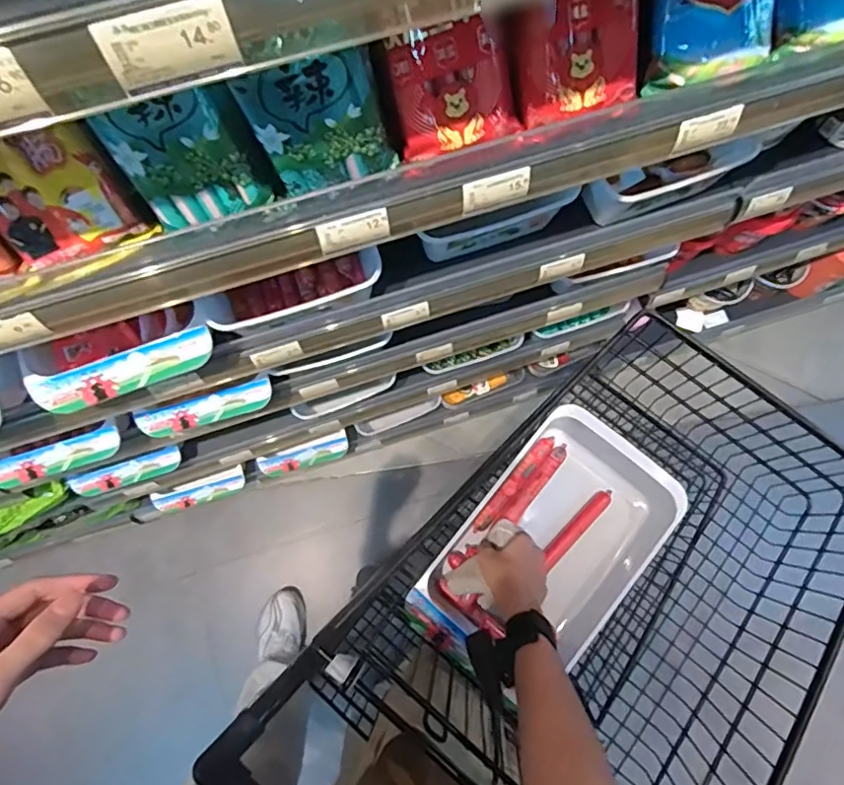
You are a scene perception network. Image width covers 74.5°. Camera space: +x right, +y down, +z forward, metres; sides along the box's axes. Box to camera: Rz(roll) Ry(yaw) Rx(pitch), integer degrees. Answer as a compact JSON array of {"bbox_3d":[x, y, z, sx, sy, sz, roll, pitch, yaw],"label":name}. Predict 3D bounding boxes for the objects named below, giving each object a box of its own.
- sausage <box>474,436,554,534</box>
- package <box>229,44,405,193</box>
[{"bbox_3d":[0.131,0.129,0.785,0.025,0.018,0.165,40,79,8],"label":"sausage"},{"bbox_3d":[-0.071,-0.197,0.416,0.101,0.114,0.030,-27,78,-8],"label":"package"}]

